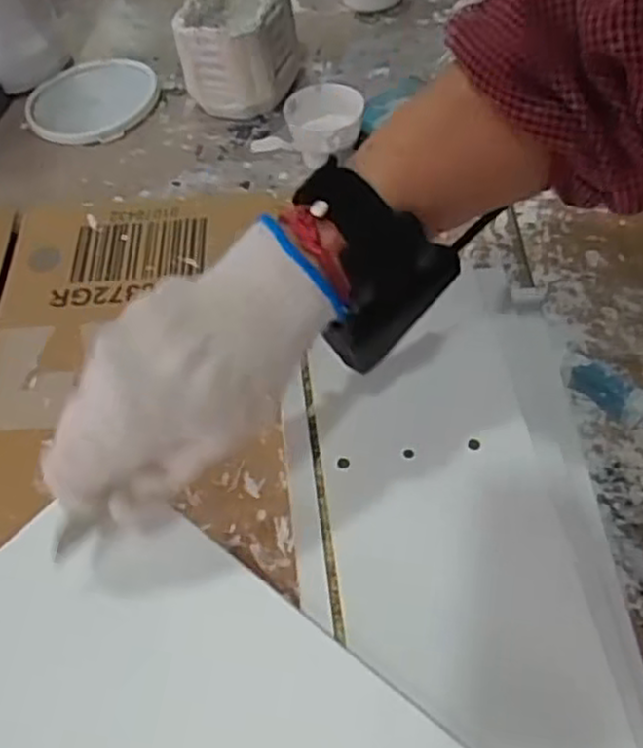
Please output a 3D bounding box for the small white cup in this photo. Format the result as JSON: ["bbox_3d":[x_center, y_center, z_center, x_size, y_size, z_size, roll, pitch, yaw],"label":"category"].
[{"bbox_3d":[0.003,-0.200,0.613,0.062,0.048,0.066,-3,53,3],"label":"small white cup"}]

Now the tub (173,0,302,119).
[{"bbox_3d":[-0.069,-0.295,0.669,0.086,0.088,0.113,12,55,14],"label":"tub"}]

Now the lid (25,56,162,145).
[{"bbox_3d":[-0.218,-0.262,0.703,0.112,0.015,0.117,-3,53,3],"label":"lid"}]

